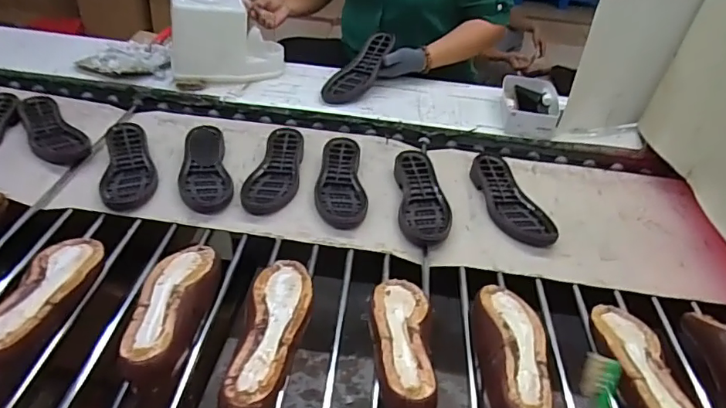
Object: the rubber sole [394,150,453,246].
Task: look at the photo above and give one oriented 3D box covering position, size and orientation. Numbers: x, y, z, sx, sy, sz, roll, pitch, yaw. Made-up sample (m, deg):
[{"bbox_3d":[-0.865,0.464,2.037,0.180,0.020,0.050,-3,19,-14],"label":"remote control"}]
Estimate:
[{"bbox_3d":[0.105,-0.018,0.911,0.084,0.033,0.231,3,38,-3],"label":"rubber sole"}]

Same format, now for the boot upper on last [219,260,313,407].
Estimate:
[{"bbox_3d":[-0.112,0.187,0.638,0.079,0.115,0.238,5,38,-1],"label":"boot upper on last"}]

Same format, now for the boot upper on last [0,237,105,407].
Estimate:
[{"bbox_3d":[-0.400,0.131,0.637,0.076,0.080,0.251,4,38,-2],"label":"boot upper on last"}]

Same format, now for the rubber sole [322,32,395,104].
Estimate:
[{"bbox_3d":[-0.009,-0.317,1.194,0.097,0.024,0.233,27,70,25],"label":"rubber sole"}]

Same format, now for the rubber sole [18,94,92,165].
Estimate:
[{"bbox_3d":[-0.627,-0.148,1.012,0.088,0.025,0.250,-28,49,-35],"label":"rubber sole"}]

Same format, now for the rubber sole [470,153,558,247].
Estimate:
[{"bbox_3d":[0.268,-0.012,0.926,0.101,0.035,0.220,-1,38,-8],"label":"rubber sole"}]

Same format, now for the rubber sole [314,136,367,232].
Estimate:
[{"bbox_3d":[-0.042,-0.045,0.927,0.086,0.035,0.241,1,38,-6],"label":"rubber sole"}]

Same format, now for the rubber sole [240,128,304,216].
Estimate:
[{"bbox_3d":[-0.160,-0.064,0.943,0.090,0.035,0.228,7,38,2],"label":"rubber sole"}]

